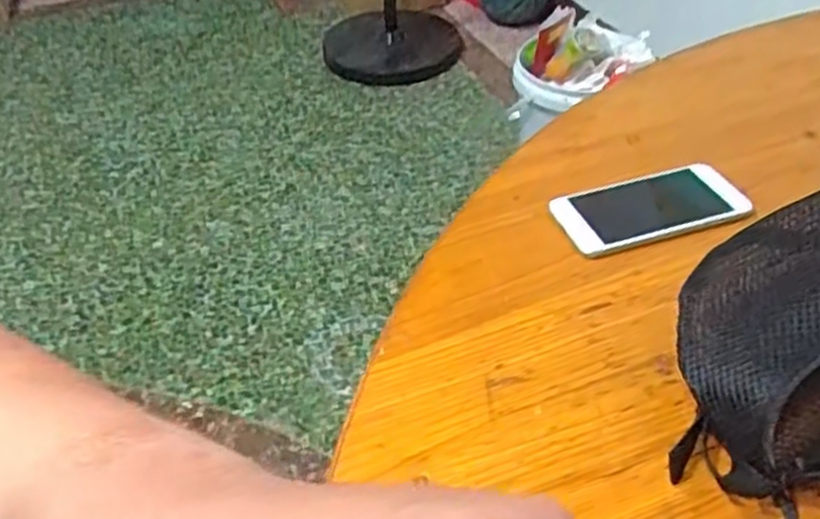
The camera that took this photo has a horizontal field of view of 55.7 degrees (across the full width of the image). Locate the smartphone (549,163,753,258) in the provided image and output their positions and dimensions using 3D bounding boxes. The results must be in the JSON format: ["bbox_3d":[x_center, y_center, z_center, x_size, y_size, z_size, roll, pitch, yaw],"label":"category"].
[{"bbox_3d":[0.173,-0.038,0.559,0.135,0.006,0.065,-13,43,-10],"label":"smartphone"}]

